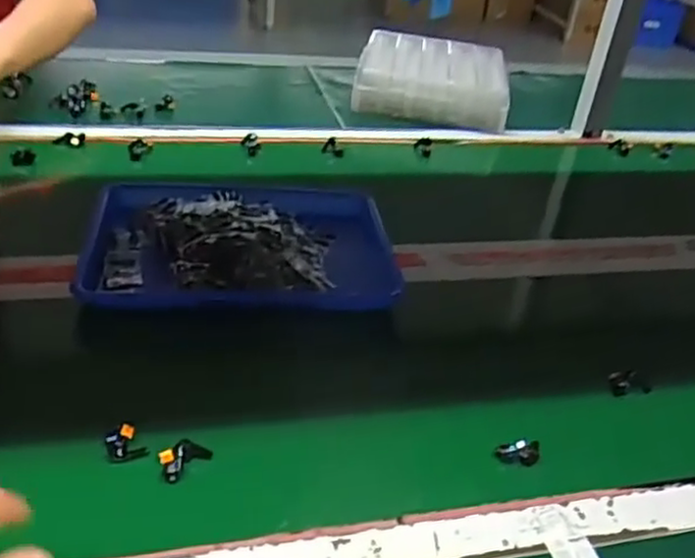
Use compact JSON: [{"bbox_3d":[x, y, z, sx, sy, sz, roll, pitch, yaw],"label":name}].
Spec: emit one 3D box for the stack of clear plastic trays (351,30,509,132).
[{"bbox_3d":[0.152,-0.366,1.311,0.264,0.068,0.261,8,34,1],"label":"stack of clear plastic trays"}]

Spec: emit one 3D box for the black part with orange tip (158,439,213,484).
[{"bbox_3d":[-0.130,0.141,0.571,0.040,0.012,0.026,-25,46,-38],"label":"black part with orange tip"}]

